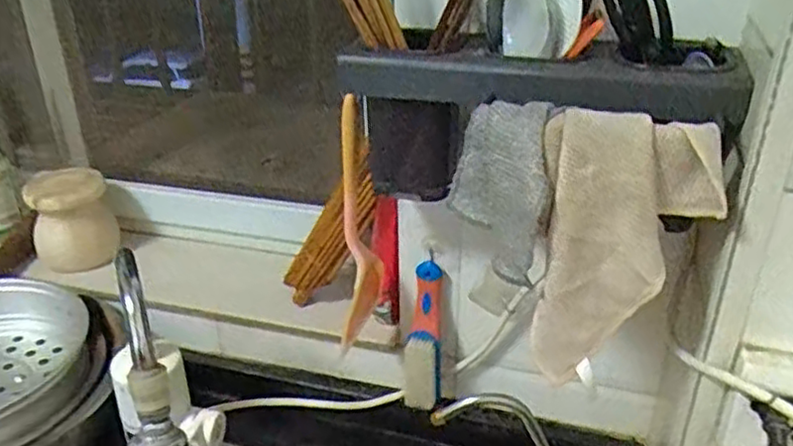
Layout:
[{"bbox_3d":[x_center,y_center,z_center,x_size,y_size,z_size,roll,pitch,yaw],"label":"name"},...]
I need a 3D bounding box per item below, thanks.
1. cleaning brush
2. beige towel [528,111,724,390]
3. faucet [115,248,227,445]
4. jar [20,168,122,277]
[{"bbox_3d":[0.029,0.119,0.729,0.039,0.156,0.029,5,4,11],"label":"cleaning brush"},{"bbox_3d":[0.153,0.016,0.484,0.104,0.175,0.050,-1,28,1],"label":"beige towel"},{"bbox_3d":[-0.202,0.159,0.621,0.050,0.255,0.177,-5,28,-7],"label":"faucet"},{"bbox_3d":[-0.428,-0.006,0.919,0.100,0.116,0.106,-15,31,-24],"label":"jar"}]

